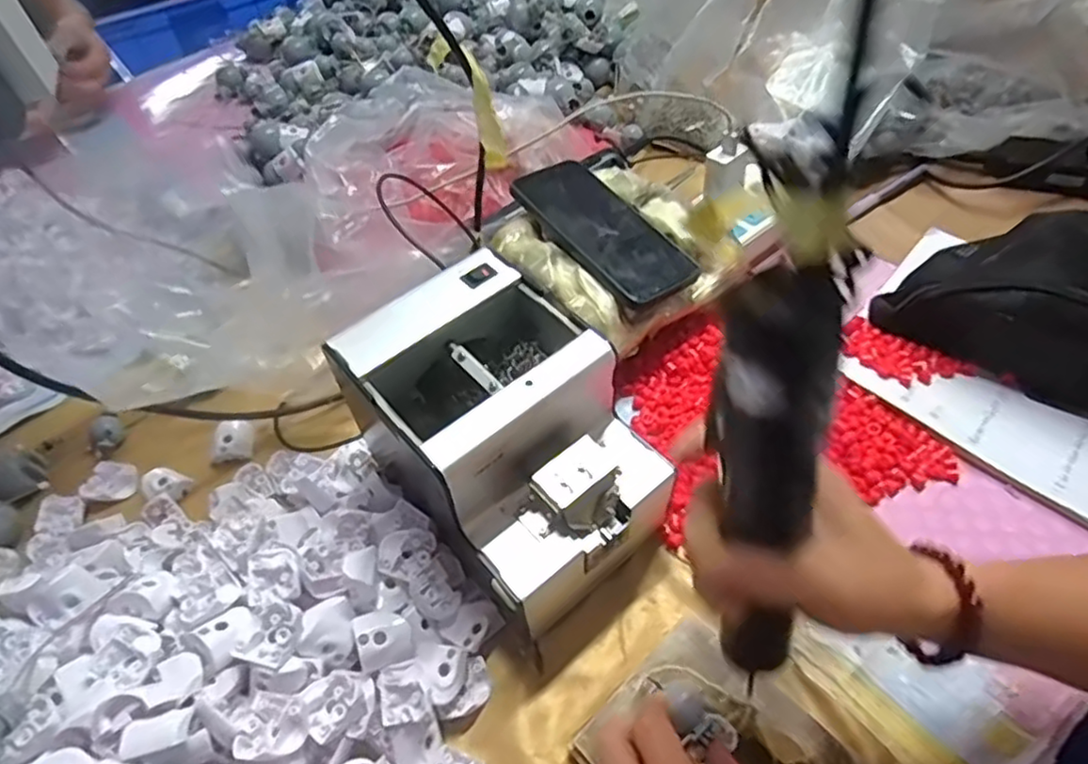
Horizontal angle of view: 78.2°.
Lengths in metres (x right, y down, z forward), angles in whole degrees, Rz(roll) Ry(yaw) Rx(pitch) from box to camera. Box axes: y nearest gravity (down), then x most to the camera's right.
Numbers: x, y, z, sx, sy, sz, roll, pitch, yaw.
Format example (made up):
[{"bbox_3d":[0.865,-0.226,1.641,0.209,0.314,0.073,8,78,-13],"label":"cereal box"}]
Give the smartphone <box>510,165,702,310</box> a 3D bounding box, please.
[{"bbox_3d":[0.050,-0.123,0.537,0.079,0.010,0.162,-26,61,-32],"label":"smartphone"}]

